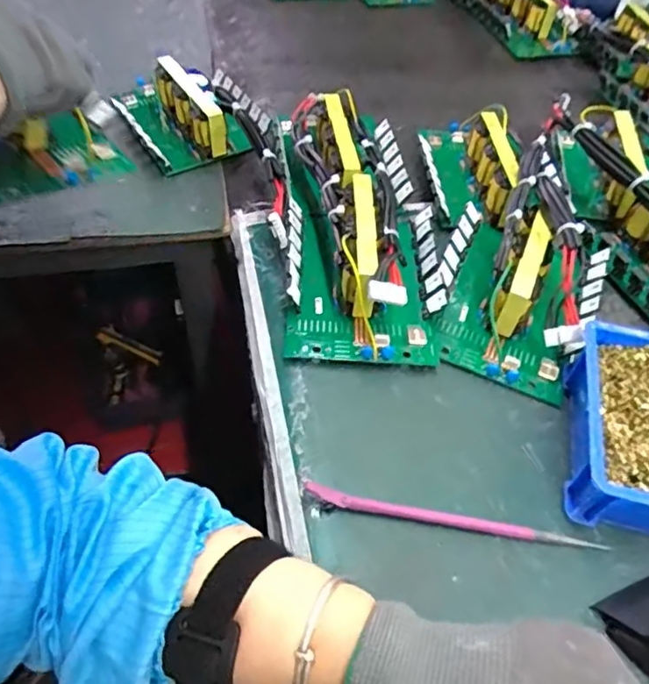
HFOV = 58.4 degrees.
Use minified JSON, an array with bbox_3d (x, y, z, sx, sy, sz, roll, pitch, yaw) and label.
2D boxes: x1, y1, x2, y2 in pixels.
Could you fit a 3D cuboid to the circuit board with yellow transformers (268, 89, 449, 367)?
[{"bbox_3d":[0.026,-0.131,0.558,0.142,0.067,0.350,0,51,-4],"label":"circuit board with yellow transformers"}]

